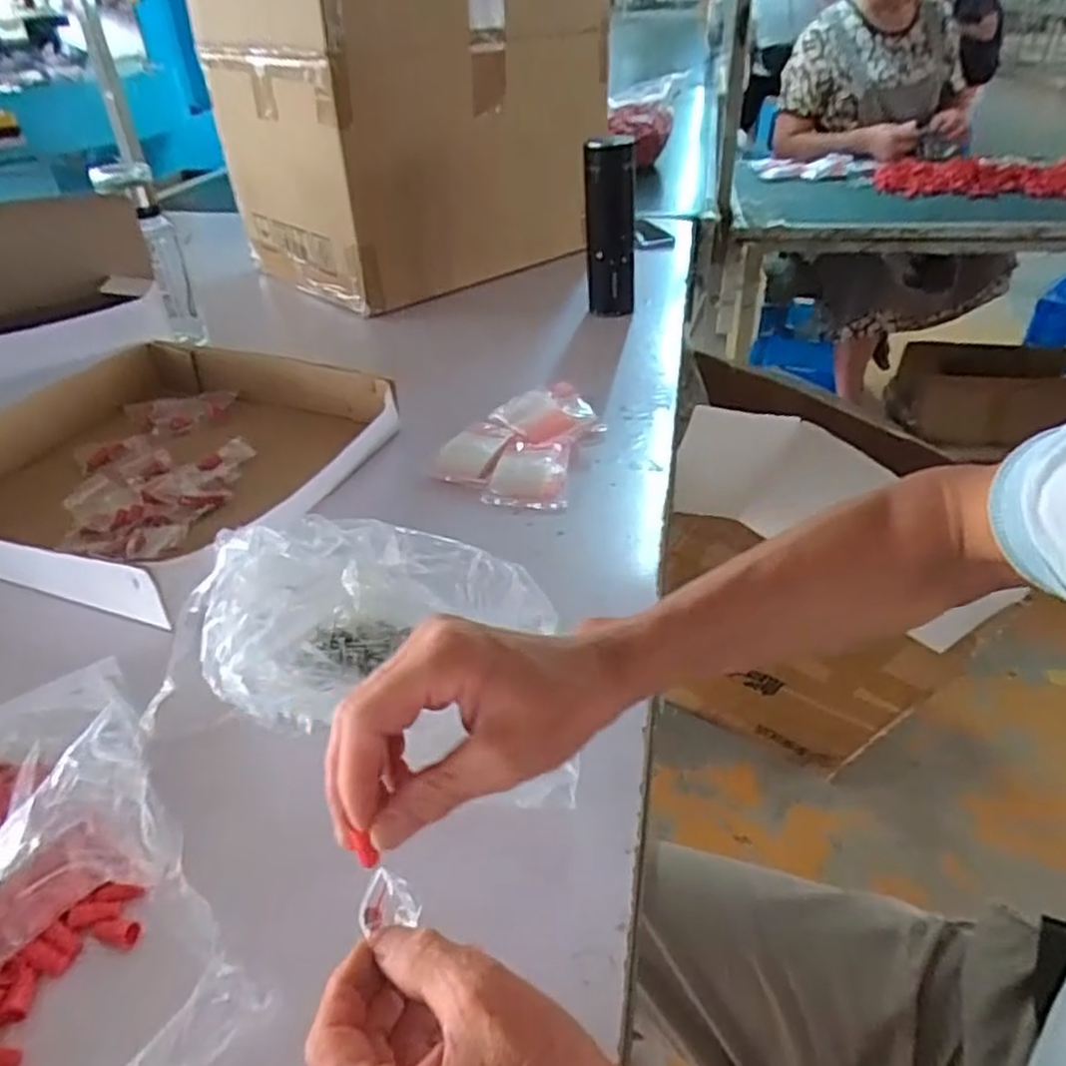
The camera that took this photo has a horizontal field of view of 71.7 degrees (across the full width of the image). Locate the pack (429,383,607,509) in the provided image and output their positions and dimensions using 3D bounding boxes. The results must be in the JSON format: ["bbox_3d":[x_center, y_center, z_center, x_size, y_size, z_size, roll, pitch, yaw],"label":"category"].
[{"bbox_3d":[-0.004,-0.098,0.756,0.129,0.030,0.216,10,38,17],"label":"pack"}]

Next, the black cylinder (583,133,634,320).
[{"bbox_3d":[0.105,-0.410,1.010,0.070,0.218,0.064,2,37,7],"label":"black cylinder"}]

